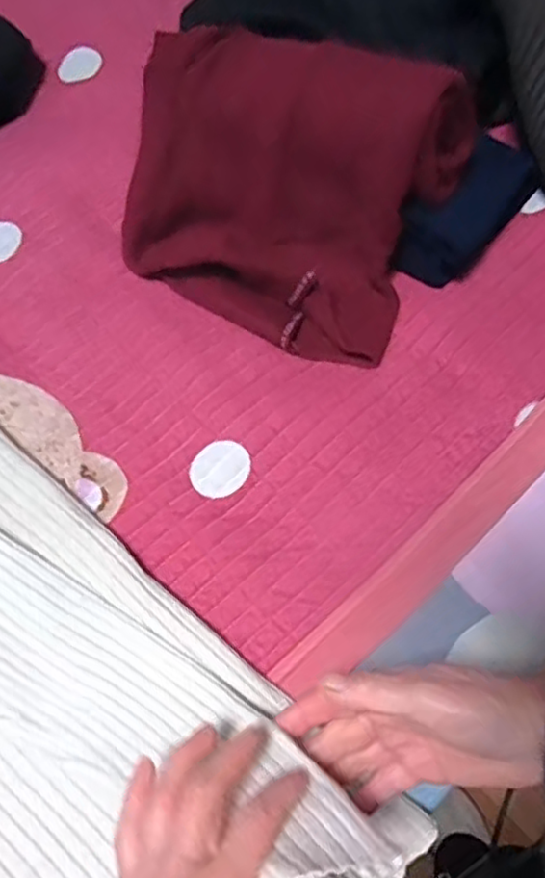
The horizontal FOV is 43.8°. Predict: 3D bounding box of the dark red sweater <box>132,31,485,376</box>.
[{"bbox_3d":[-0.001,-0.192,0.513,0.254,0.139,0.174,19,68,8],"label":"dark red sweater"}]

